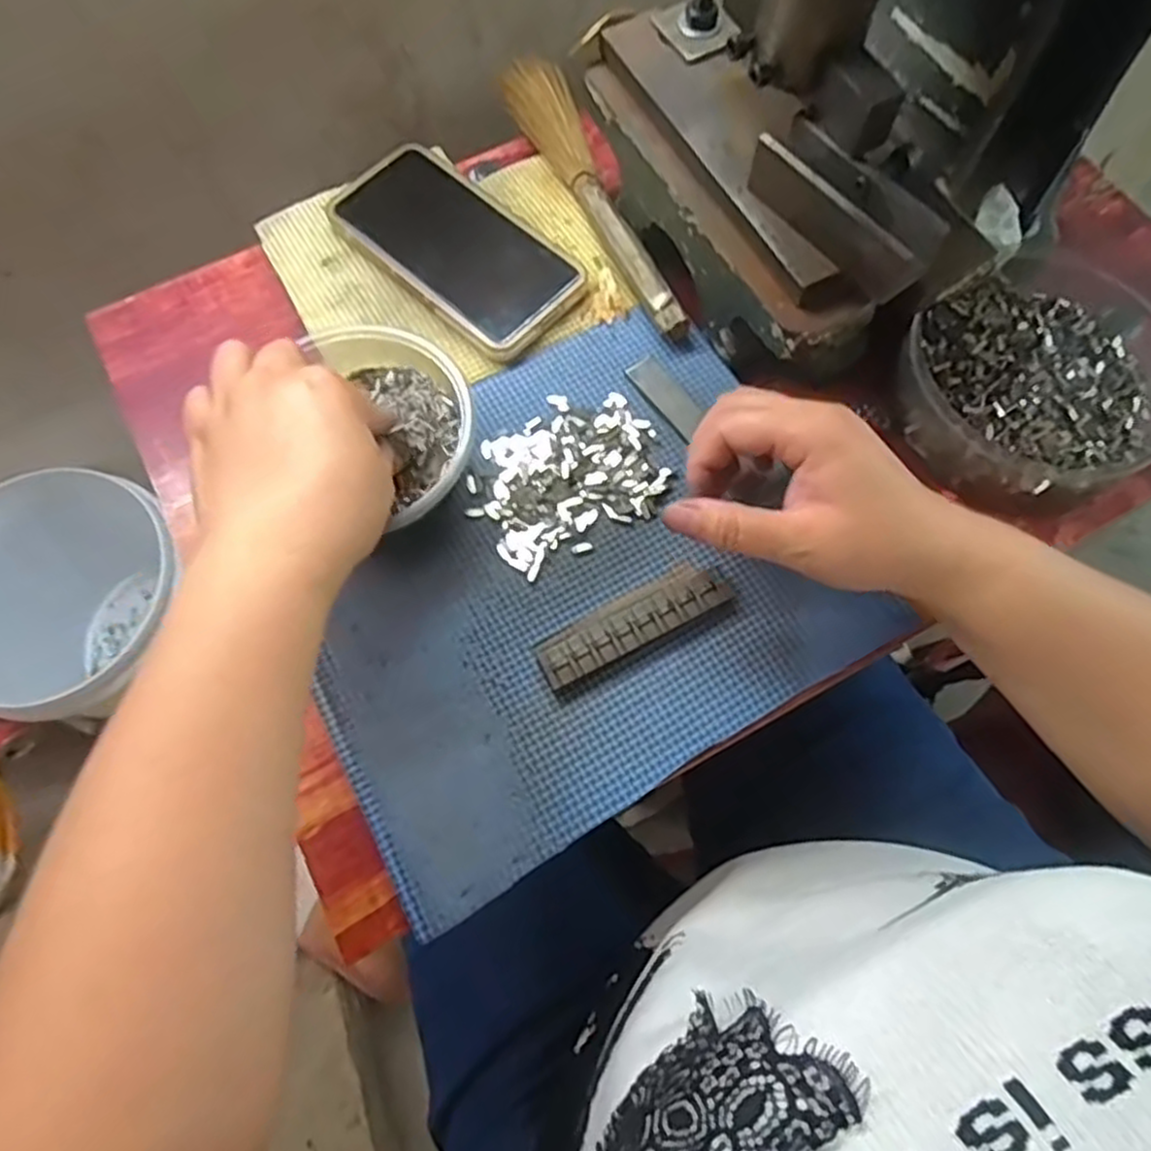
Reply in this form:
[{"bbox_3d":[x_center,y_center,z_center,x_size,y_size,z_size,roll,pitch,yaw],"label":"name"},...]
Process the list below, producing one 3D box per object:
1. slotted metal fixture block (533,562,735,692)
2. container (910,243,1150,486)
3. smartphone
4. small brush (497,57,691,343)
[{"bbox_3d":[0.027,0.022,0.363,0.096,0.013,0.030,-27,72,-10],"label":"slotted metal fixture block"},{"bbox_3d":[0.251,-0.105,0.397,0.154,0.039,0.130,-35,73,-12],"label":"container"},{"bbox_3d":[-0.071,-0.194,0.438,0.158,0.017,0.076,43,75,14],"label":"smartphone"},{"bbox_3d":[0.014,-0.235,0.450,0.037,0.021,0.229,-24,71,-9],"label":"small brush"}]

